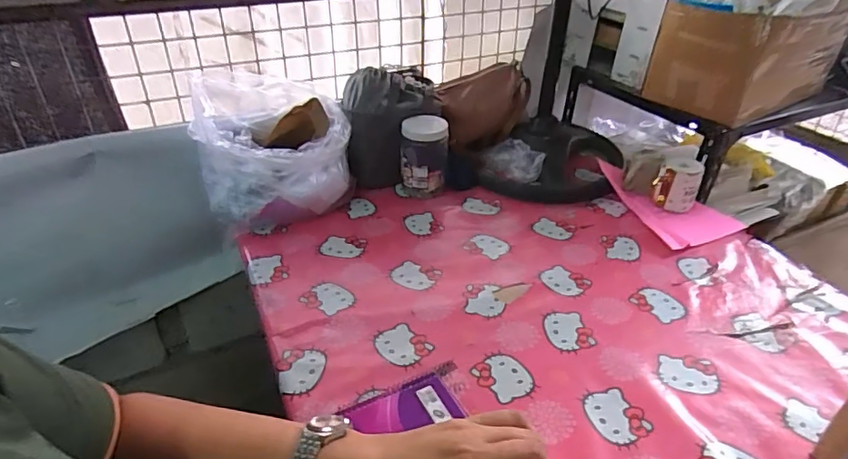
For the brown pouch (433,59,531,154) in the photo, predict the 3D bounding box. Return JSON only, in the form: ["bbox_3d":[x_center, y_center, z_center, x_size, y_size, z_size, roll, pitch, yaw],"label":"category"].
[{"bbox_3d":[0.155,-0.297,1.252,0.248,0.177,0.063,-22,1,-9],"label":"brown pouch"}]

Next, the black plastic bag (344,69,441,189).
[{"bbox_3d":[-0.067,-0.219,1.147,0.213,0.249,0.104,-13,36,-20],"label":"black plastic bag"}]

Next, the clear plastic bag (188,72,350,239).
[{"bbox_3d":[-0.303,-0.165,1.057,0.293,0.250,0.220,-8,35,-13],"label":"clear plastic bag"}]

